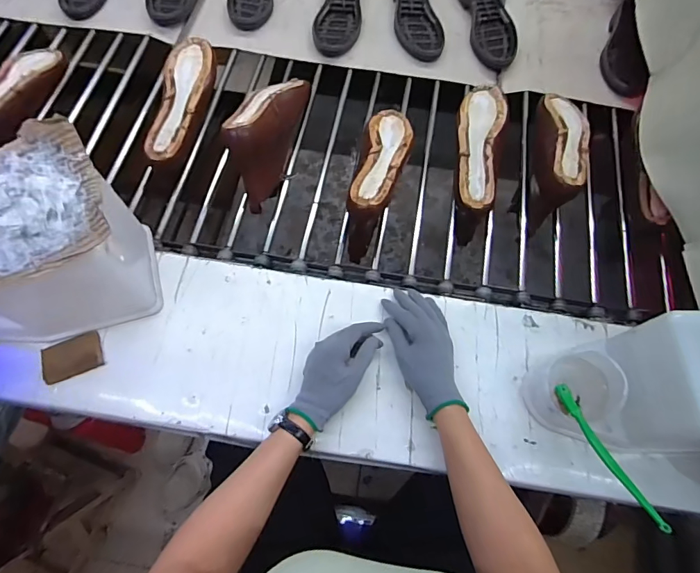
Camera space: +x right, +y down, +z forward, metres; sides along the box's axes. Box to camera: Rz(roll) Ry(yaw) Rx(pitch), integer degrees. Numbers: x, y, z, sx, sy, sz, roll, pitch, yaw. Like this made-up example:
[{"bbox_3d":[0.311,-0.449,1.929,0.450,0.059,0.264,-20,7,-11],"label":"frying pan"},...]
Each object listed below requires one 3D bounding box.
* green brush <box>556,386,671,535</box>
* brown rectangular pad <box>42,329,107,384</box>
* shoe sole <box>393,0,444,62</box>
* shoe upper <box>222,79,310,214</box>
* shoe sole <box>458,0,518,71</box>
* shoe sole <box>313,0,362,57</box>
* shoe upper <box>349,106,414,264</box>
[{"bbox_3d":[0.276,0.178,0.465,0.013,0.019,0.169,-11,40,-7],"label":"green brush"},{"bbox_3d":[-0.359,0.093,0.556,0.069,0.020,0.048,-23,71,-11],"label":"brown rectangular pad"},{"bbox_3d":[0.132,-0.570,0.880,0.083,0.030,0.251,-5,68,-5],"label":"shoe sole"},{"bbox_3d":[-0.141,-0.264,0.707,0.084,0.104,0.248,12,68,2],"label":"shoe upper"},{"bbox_3d":[0.280,-0.558,0.880,0.082,0.030,0.266,-6,68,-5],"label":"shoe sole"},{"bbox_3d":[-0.023,-0.570,0.872,0.093,0.034,0.242,3,68,-1],"label":"shoe sole"},{"bbox_3d":[0.052,-0.184,0.722,0.073,0.117,0.251,12,68,2],"label":"shoe upper"}]

